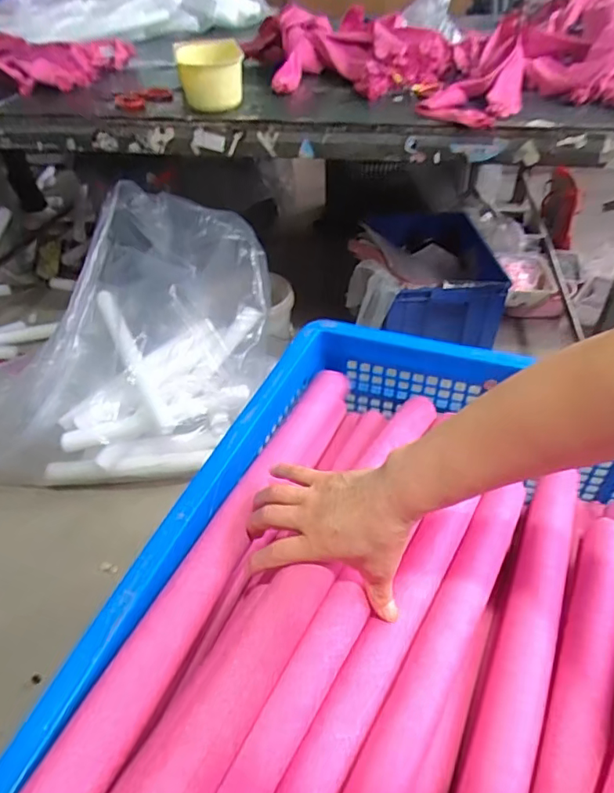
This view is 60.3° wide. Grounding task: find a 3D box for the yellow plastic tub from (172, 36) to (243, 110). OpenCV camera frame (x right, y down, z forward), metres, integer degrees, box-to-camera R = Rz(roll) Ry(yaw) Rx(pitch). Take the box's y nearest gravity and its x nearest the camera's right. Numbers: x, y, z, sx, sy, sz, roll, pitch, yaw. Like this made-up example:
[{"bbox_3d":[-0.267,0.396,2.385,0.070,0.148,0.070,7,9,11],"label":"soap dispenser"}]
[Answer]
[{"bbox_3d":[-0.206,-0.685,1.127,0.132,0.115,0.137,-9,43,-9],"label":"yellow plastic tub"}]

